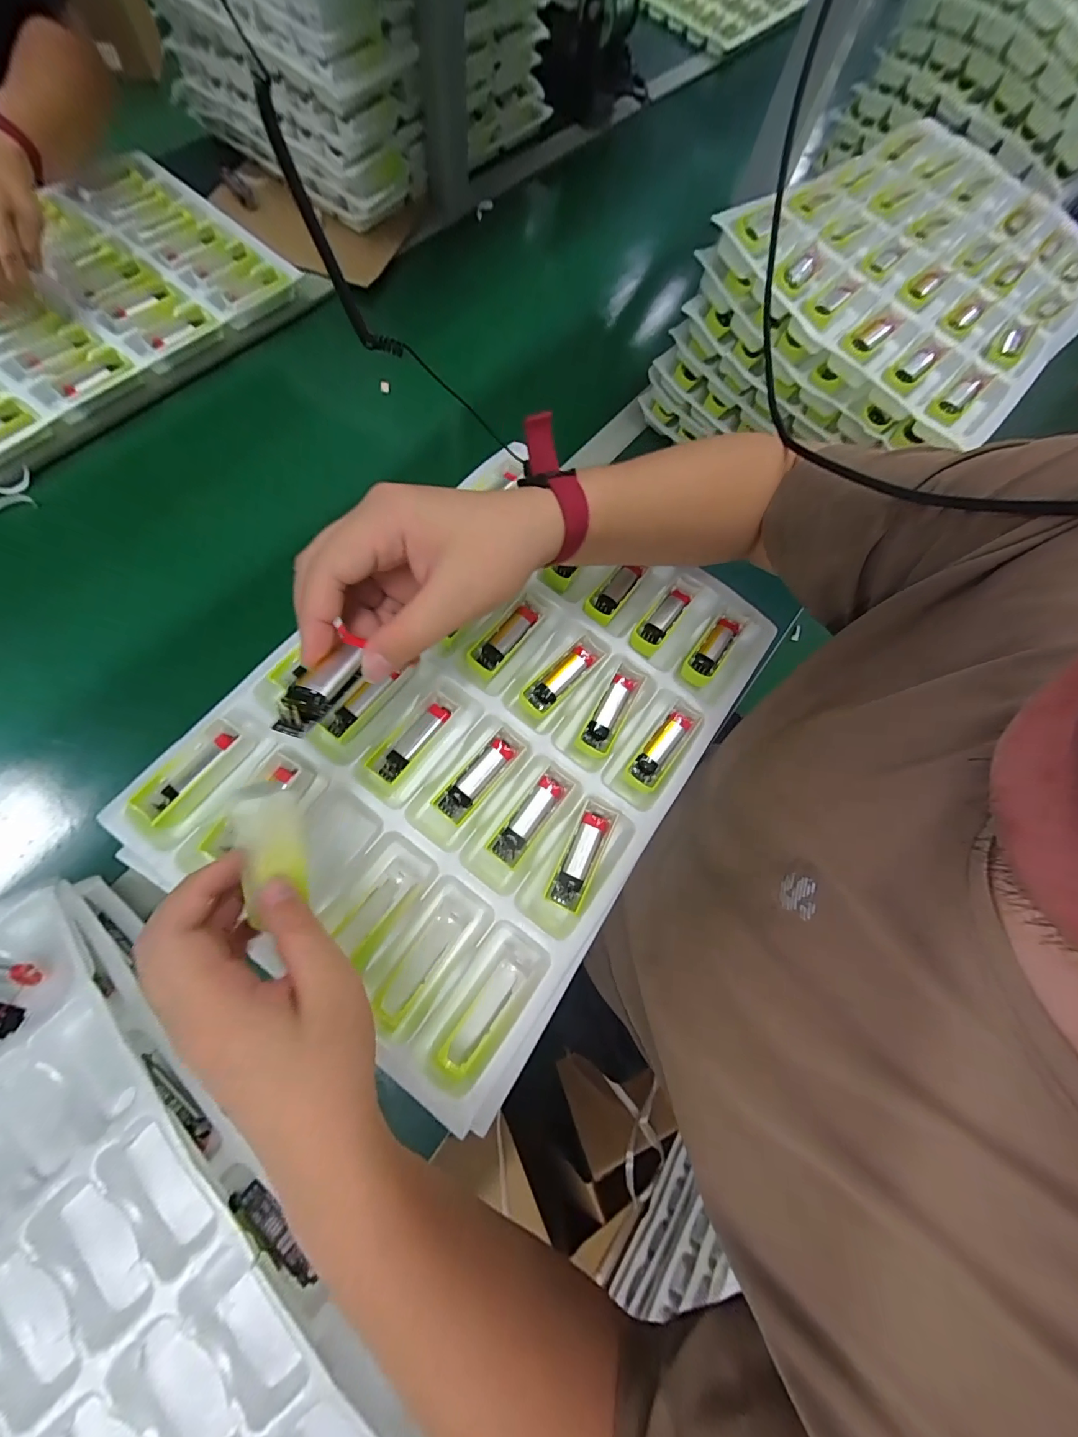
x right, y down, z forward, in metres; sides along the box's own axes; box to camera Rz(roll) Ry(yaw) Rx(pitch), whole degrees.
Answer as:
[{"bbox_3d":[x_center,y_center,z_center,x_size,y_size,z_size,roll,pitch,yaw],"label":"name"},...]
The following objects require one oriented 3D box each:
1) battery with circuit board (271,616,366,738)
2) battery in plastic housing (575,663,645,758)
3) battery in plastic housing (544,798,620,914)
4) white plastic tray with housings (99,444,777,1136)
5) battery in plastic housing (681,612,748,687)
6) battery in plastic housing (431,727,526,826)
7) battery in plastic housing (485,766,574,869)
[{"bbox_3d":[-0.103,-0.016,0.221,0.014,0.014,0.058,11,48,4],"label":"battery with circuit board"},{"bbox_3d":[0.060,-0.005,0.379,0.026,0.013,0.082,30,71,3],"label":"battery in plastic housing"},{"bbox_3d":[0.033,0.101,0.342,0.028,0.012,0.078,26,71,2],"label":"battery in plastic housing"},{"bbox_3d":[-0.042,-0.003,0.368,0.319,0.050,0.437,35,71,5],"label":"white plastic tray with housings"},{"bbox_3d":[0.156,-0.065,0.409,0.027,0.013,0.081,35,71,4],"label":"battery in plastic housing"},{"bbox_3d":[-0.044,0.042,0.348,0.027,0.018,0.077,40,72,6],"label":"battery in plastic housing"},{"bbox_3d":[-0.006,0.073,0.345,0.025,0.013,0.077,37,71,5],"label":"battery in plastic housing"}]

